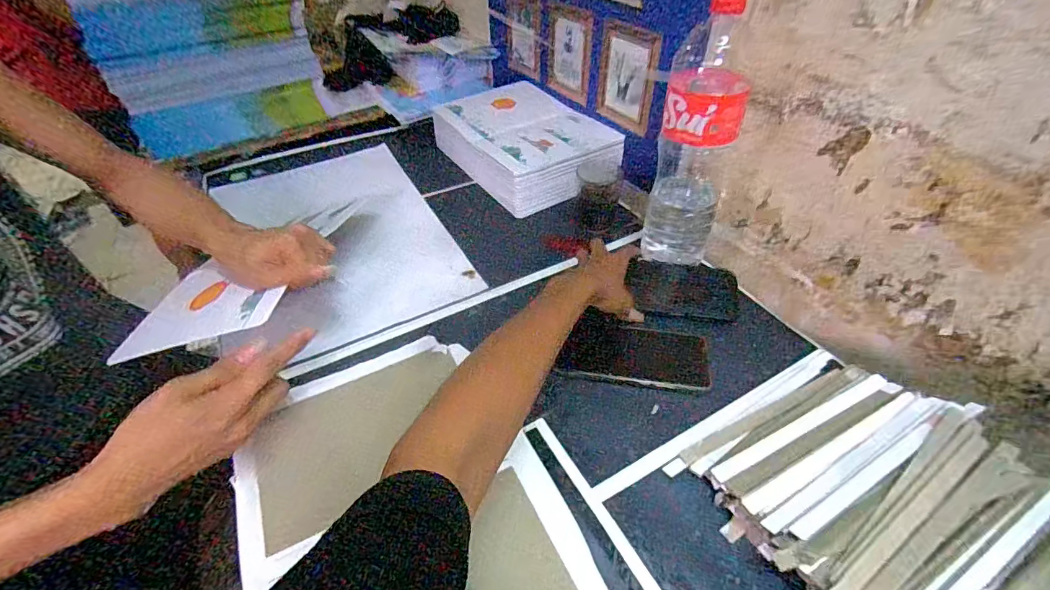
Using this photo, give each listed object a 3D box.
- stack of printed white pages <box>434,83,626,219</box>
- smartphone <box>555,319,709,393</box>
[{"bbox_3d":[-0.001,-0.273,0.819,0.225,0.066,0.340,-24,47,-22],"label":"stack of printed white pages"},{"bbox_3d":[0.128,0.068,0.532,0.164,0.010,0.085,5,45,8],"label":"smartphone"}]

